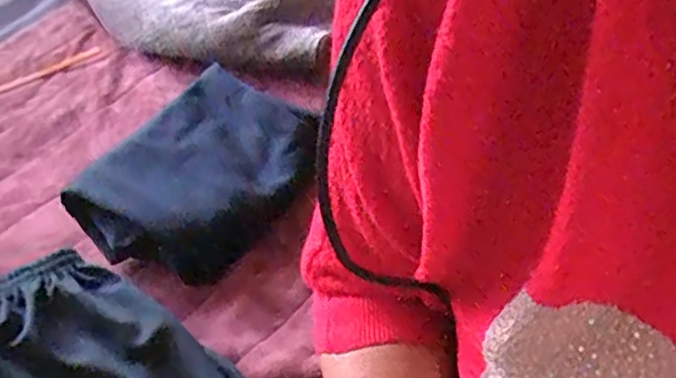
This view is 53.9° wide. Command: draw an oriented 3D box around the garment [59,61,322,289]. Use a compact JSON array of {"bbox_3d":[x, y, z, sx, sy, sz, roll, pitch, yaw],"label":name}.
[{"bbox_3d":[-0.173,-0.017,0.849,0.219,0.079,0.299,29,59,31],"label":"garment"}]

